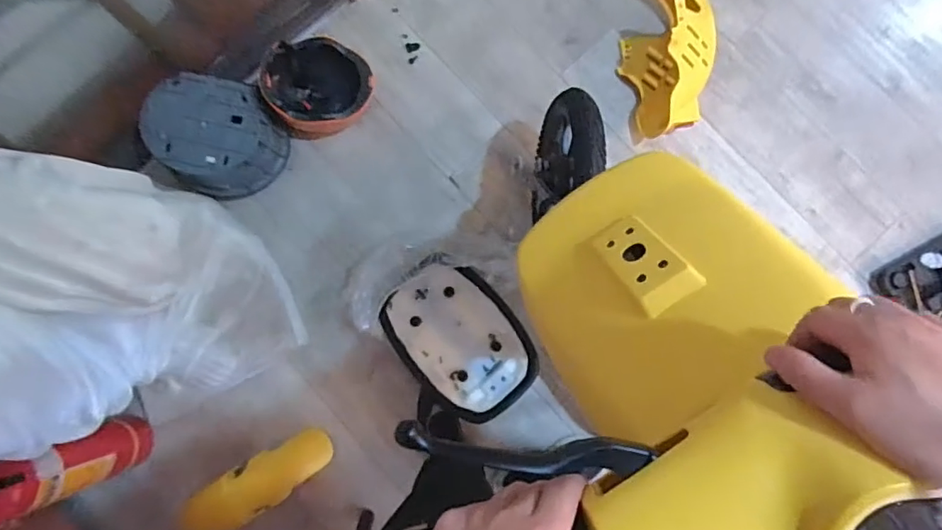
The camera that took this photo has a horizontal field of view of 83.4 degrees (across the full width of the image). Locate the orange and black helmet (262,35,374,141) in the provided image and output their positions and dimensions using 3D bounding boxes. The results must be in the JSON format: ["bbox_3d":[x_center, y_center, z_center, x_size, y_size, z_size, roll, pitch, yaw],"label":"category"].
[{"bbox_3d":[-0.363,-0.430,1.269,0.232,0.128,0.198,-31,86,-2],"label":"orange and black helmet"}]

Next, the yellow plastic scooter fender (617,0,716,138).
[{"bbox_3d":[0.483,-0.556,1.272,0.197,0.159,0.461,-6,85,0],"label":"yellow plastic scooter fender"}]

